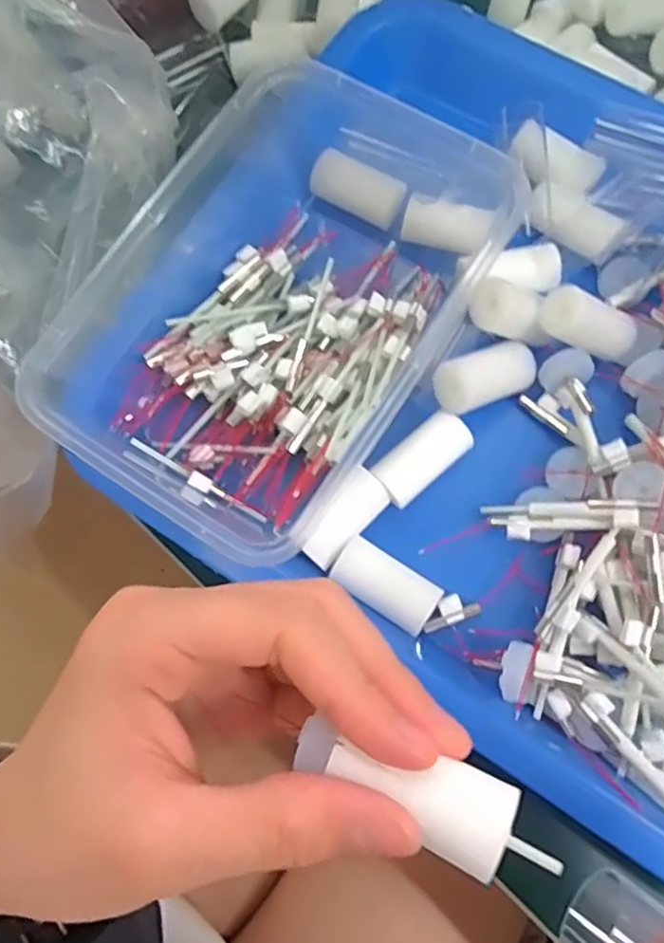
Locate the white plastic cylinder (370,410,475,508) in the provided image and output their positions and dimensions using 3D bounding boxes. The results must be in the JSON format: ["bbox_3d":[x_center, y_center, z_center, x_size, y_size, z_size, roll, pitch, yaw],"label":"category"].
[{"bbox_3d":[0.036,-0.006,0.250,0.039,0.015,0.019,-37,74,-12],"label":"white plastic cylinder"}]

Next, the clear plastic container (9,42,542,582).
[{"bbox_3d":[-0.012,-0.077,0.247,0.120,0.048,0.210,33,73,11],"label":"clear plastic container"}]

